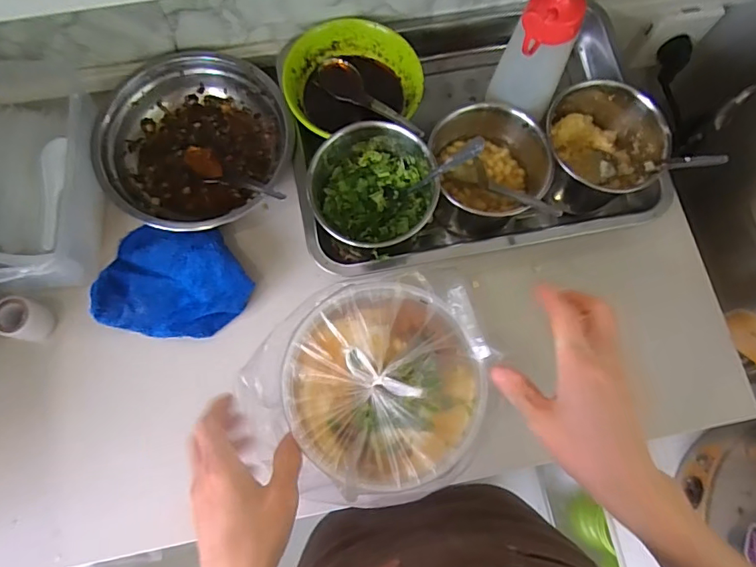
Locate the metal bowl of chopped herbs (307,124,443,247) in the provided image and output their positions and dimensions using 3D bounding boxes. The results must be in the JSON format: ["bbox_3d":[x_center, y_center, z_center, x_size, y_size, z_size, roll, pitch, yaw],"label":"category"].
[{"bbox_3d":[-0.001,-0.095,0.496,0.121,0.075,0.118,38,77,8],"label":"metal bowl of chopped herbs"}]

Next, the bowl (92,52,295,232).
[{"bbox_3d":[-0.194,-0.145,0.533,0.205,0.053,0.194,0,75,-2],"label":"bowl"}]

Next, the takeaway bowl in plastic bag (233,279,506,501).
[{"bbox_3d":[-0.011,0.078,0.381,0.171,0.060,0.153,-4,76,-3],"label":"takeaway bowl in plastic bag"}]

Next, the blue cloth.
[{"bbox_3d":[-0.200,-0.002,0.500,0.141,0.032,0.105,8,75,0],"label":"blue cloth"}]

